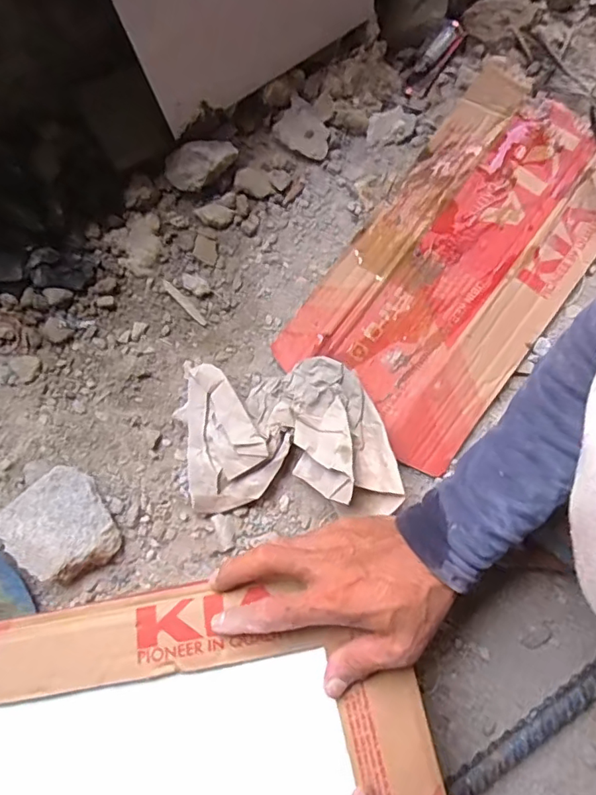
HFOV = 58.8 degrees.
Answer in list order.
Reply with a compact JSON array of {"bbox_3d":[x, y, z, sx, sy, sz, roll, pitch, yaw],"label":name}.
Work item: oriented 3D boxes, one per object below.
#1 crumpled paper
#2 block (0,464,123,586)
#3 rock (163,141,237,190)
[{"bbox_3d":[-0.010,0.034,0.475,0.182,0.044,0.134,-2,79,-2],"label":"crumpled paper"},{"bbox_3d":[-0.215,0.115,0.470,0.086,0.038,0.093,-30,81,-7],"label":"block"},{"bbox_3d":[-0.097,-0.237,0.537,0.073,0.024,0.045,-26,81,-7],"label":"rock"}]

